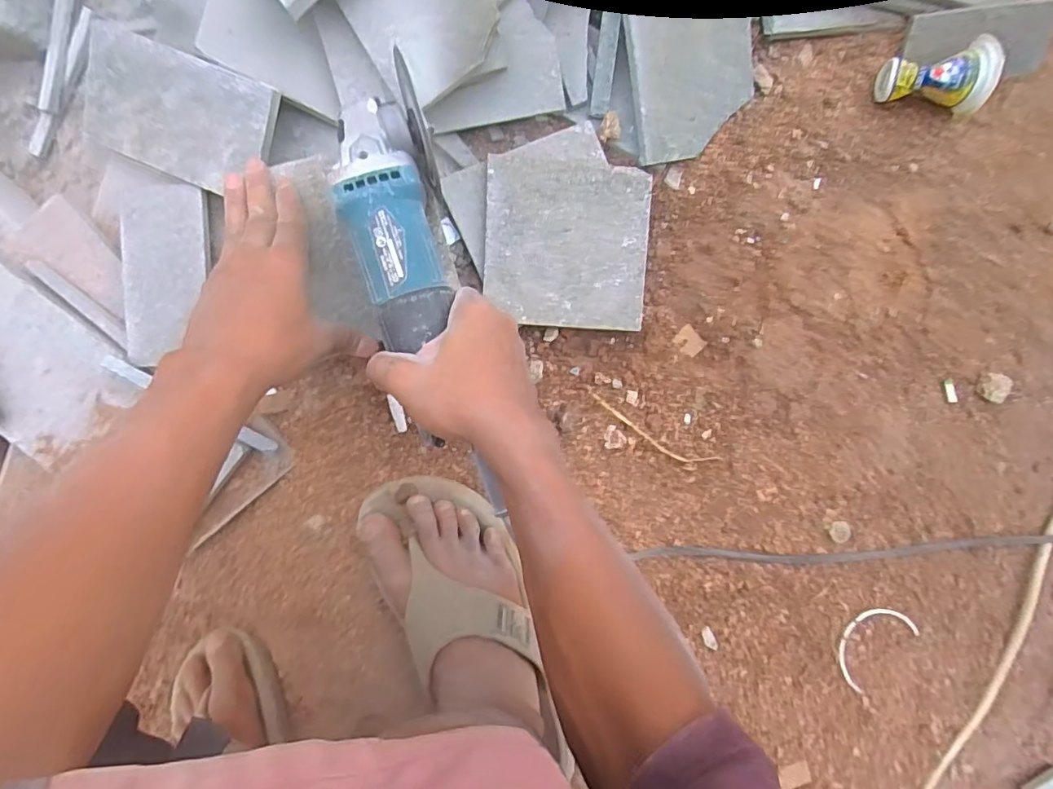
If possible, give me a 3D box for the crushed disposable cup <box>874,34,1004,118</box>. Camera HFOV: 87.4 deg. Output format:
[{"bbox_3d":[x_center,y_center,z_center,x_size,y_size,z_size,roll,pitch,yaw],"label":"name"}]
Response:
[{"bbox_3d":[0.416,-0.325,0.565,0.096,0.059,0.064,5,87,15],"label":"crushed disposable cup"}]

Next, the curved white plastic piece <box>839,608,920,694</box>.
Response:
[{"bbox_3d":[0.333,0.239,0.532,0.086,0.006,0.058,-41,90,-5],"label":"curved white plastic piece"}]

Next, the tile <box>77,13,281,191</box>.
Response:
[{"bbox_3d":[-0.281,-0.226,0.447,0.148,0.008,0.093,22,110,-2],"label":"tile"}]

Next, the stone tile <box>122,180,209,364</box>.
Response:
[{"bbox_3d":[-0.304,-0.102,0.466,0.065,0.014,0.145,-3,92,-9],"label":"stone tile"}]

